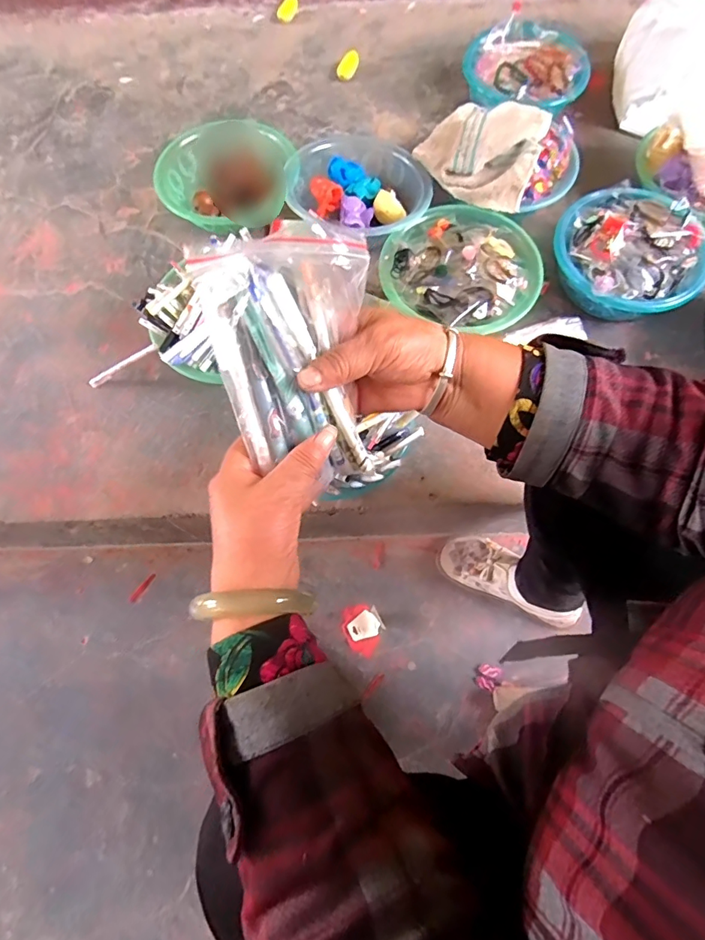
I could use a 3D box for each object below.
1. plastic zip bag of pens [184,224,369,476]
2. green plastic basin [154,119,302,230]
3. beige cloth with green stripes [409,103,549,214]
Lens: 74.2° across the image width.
[{"bbox_3d":[-0.040,-0.066,0.291,0.094,0.027,0.149,-7,118,-15],"label":"plastic zip bag of pens"},{"bbox_3d":[-0.215,-0.489,0.807,0.223,0.085,0.198,-5,69,-1],"label":"green plastic basin"},{"bbox_3d":[0.203,-0.521,0.749,0.189,0.066,0.199,20,71,8],"label":"beige cloth with green stripes"}]

